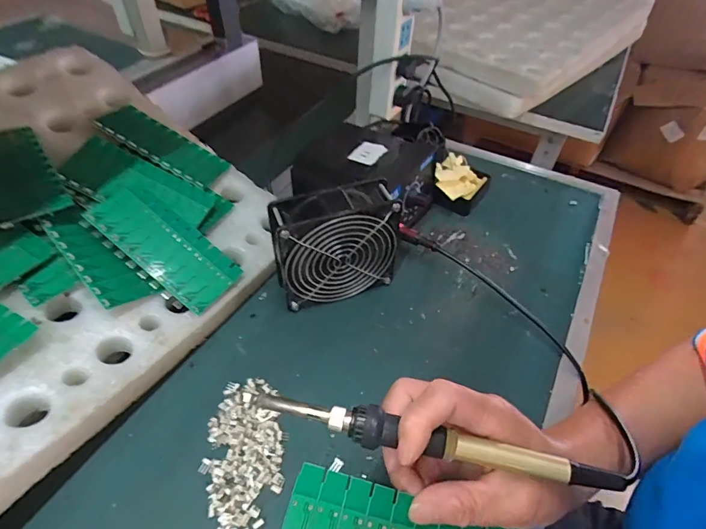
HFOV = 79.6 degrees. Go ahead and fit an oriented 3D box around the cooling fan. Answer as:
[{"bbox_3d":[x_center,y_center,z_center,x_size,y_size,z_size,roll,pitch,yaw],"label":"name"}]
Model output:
[{"bbox_3d":[-0.016,-0.016,0.426,0.122,0.120,0.048,-13,51,-15],"label":"cooling fan"}]

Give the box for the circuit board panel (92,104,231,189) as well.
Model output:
[{"bbox_3d":[-0.214,-0.135,0.482,0.131,0.010,0.061,33,38,-5],"label":"circuit board panel"}]

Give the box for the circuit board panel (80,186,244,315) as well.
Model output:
[{"bbox_3d":[-0.182,-0.017,0.403,0.142,0.007,0.067,40,58,-3],"label":"circuit board panel"}]

